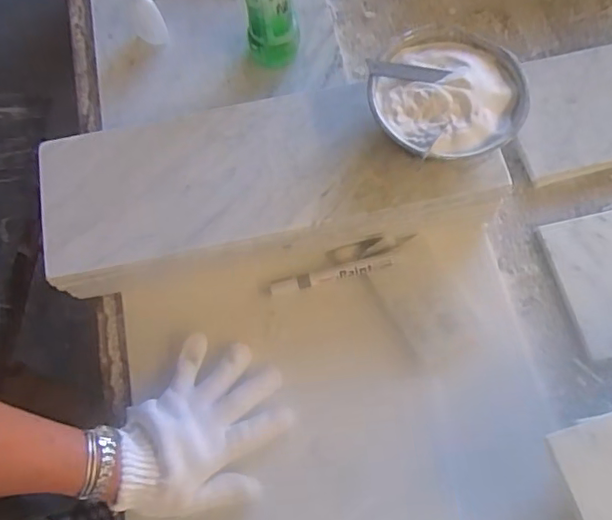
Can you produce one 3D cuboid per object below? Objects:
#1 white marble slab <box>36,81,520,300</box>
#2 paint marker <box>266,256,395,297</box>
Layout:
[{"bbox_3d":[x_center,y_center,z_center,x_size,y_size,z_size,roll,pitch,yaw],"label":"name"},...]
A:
[{"bbox_3d":[-0.039,-0.083,0.602,0.445,0.082,0.179,-12,72,-3],"label":"white marble slab"},{"bbox_3d":[0.026,0.015,0.586,0.127,0.014,0.014,-11,71,-3],"label":"paint marker"}]

